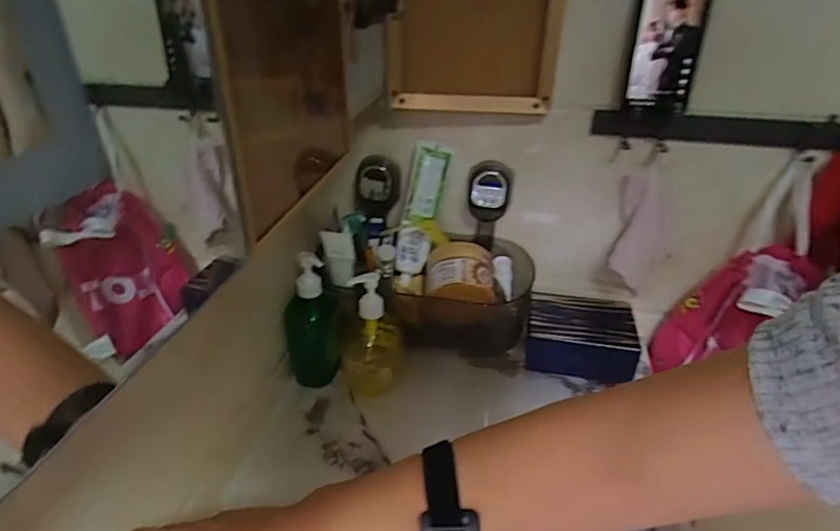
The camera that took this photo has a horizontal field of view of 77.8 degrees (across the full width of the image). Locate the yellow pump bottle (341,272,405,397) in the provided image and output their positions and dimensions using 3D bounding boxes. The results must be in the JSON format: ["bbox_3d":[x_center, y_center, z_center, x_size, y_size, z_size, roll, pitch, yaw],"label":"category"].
[{"bbox_3d":[-0.065,0.088,0.702,0.088,0.156,0.083,-4,31,-7],"label":"yellow pump bottle"}]

